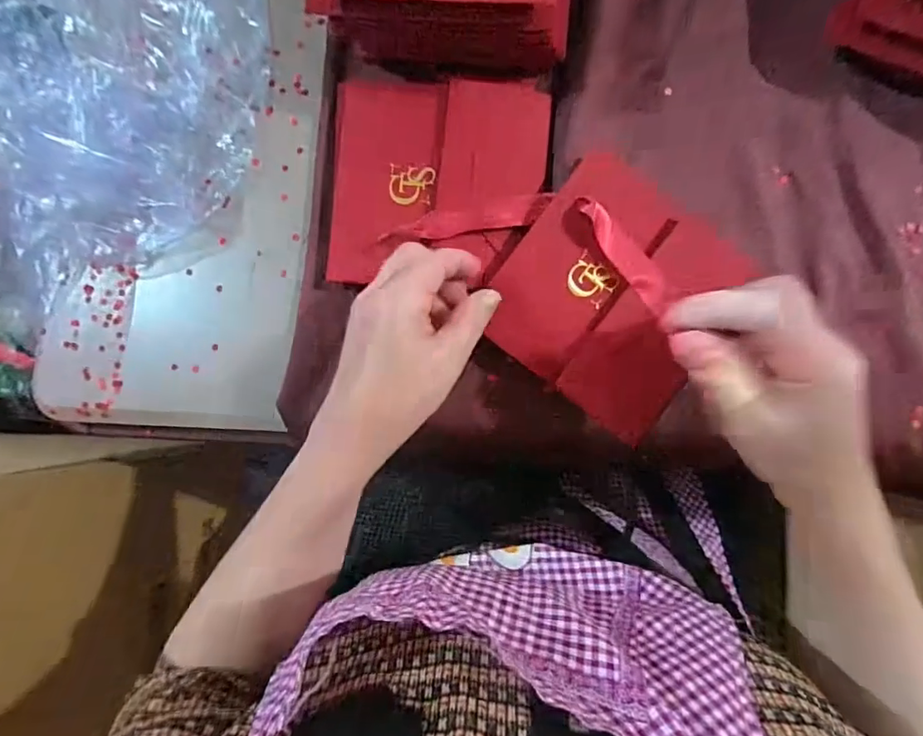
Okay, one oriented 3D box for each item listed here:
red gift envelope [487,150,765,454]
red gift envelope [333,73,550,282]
[{"bbox_3d":[0.095,-0.045,0.328,0.135,0.017,0.131,37,97,0],"label":"red gift envelope"},{"bbox_3d":[-0.016,-0.128,0.348,0.143,0.012,0.135,1,84,4],"label":"red gift envelope"}]

